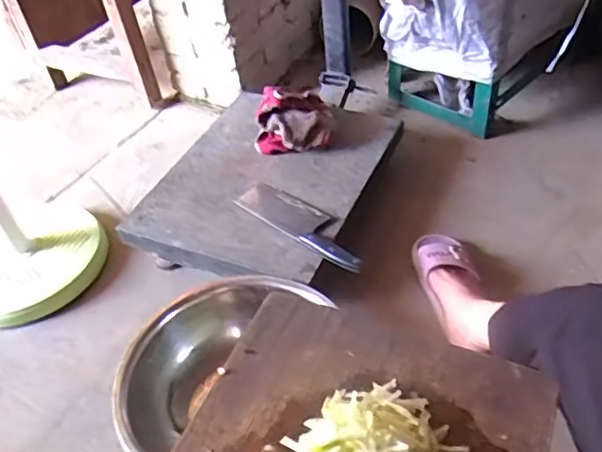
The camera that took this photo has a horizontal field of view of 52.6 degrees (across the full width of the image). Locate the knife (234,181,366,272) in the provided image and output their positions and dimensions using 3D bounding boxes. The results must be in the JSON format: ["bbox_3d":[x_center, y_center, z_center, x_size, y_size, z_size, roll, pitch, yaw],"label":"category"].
[{"bbox_3d":[0.004,-0.012,1.117,0.088,0.025,0.311,-35,49,-27],"label":"knife"}]

